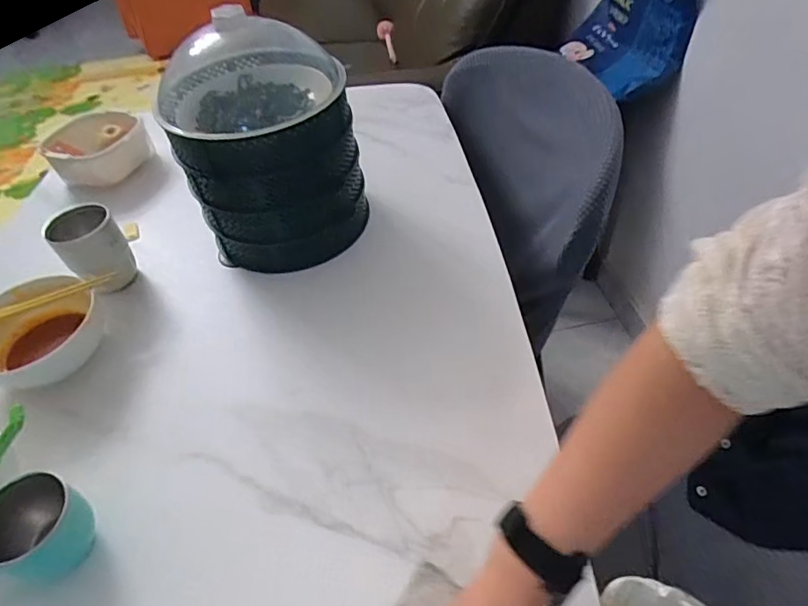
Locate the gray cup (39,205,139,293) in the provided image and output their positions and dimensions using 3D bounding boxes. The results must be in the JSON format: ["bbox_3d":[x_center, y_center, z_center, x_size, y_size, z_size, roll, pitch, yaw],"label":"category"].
[{"bbox_3d":[-0.399,-0.063,0.674,0.076,0.116,0.073,-3,48,3],"label":"gray cup"}]

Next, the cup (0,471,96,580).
[{"bbox_3d":[-0.319,0.204,0.452,0.074,0.078,0.083,12,51,16],"label":"cup"}]

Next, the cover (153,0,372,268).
[{"bbox_3d":[-0.173,-0.197,0.669,0.213,0.275,0.198,-14,49,-7],"label":"cover"}]

